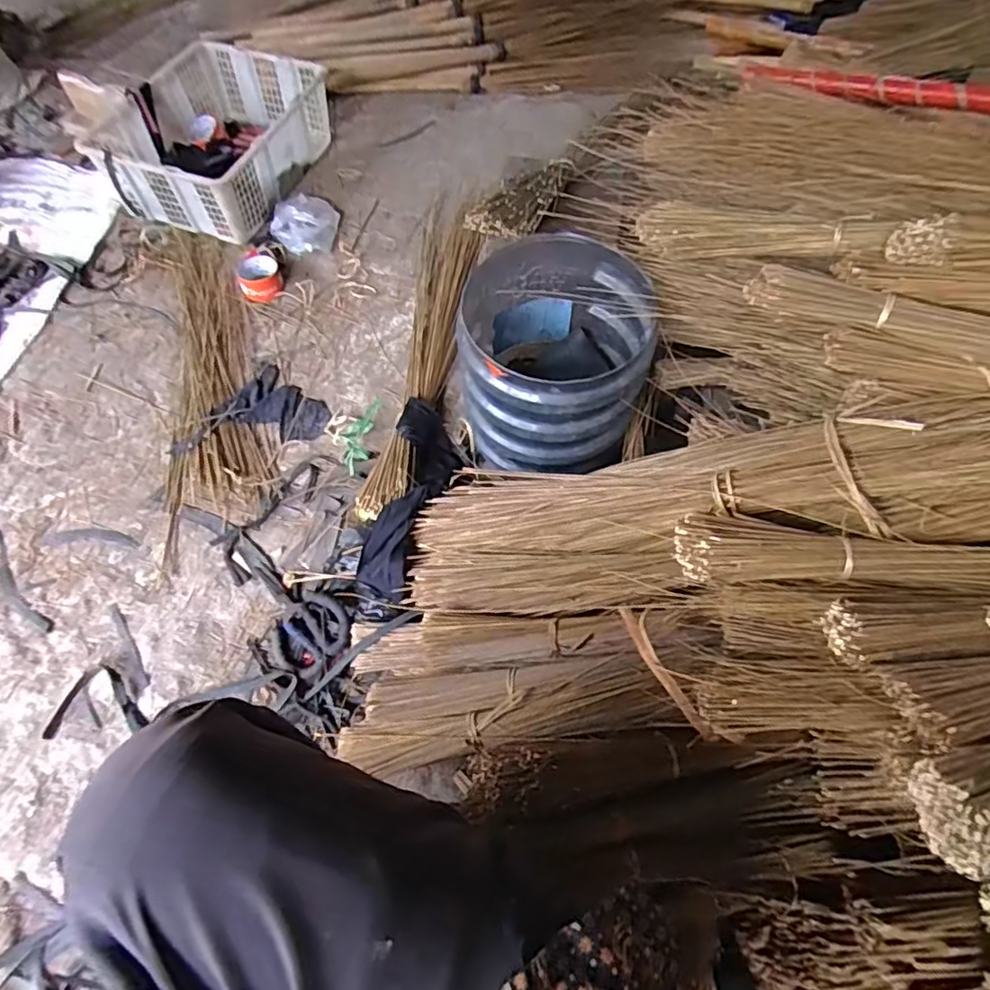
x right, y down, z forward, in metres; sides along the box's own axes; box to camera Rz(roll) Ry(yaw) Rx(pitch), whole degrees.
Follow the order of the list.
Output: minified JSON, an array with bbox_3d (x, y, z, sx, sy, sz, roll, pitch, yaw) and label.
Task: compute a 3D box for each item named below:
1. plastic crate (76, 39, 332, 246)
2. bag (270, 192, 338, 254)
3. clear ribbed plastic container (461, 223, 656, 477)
[{"bbox_3d":[-0.609,-0.775,1.288,0.363,0.140,0.442,15,61,7],"label":"plastic crate"},{"bbox_3d":[-0.406,-0.582,1.266,0.135,0.037,0.162,-2,60,-3],"label":"bag"},{"bbox_3d":[0.085,-0.187,0.864,0.249,0.233,0.251,6,60,2],"label":"clear ribbed plastic container"}]

